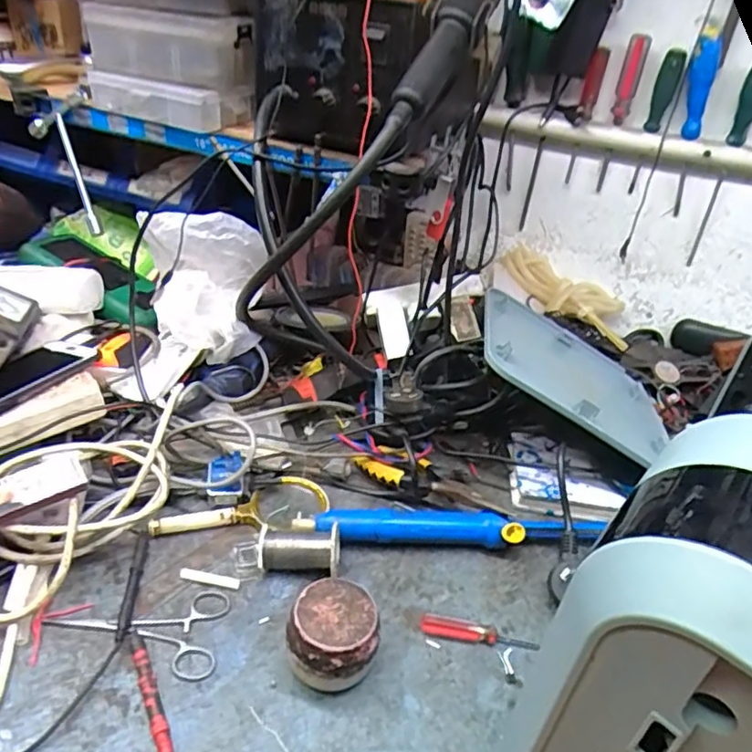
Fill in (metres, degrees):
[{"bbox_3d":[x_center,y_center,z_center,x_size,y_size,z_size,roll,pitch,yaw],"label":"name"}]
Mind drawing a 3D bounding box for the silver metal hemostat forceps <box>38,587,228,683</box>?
[{"bbox_3d":[-0.166,0.174,0.453,0.124,0.005,0.070,14,33,9],"label":"silver metal hemostat forceps"}]

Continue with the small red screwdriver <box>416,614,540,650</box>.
[{"bbox_3d":[0.078,0.195,0.466,0.088,0.012,0.013,11,32,5],"label":"small red screwdriver"}]

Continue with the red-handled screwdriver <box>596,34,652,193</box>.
[{"bbox_3d":[0.281,-0.300,0.720,0.024,0.171,0.024,15,39,14],"label":"red-handled screwdriver"}]

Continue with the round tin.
[{"bbox_3d":[-0.032,0.181,0.426,0.058,0.056,0.056,1,33,-11],"label":"round tin"}]

